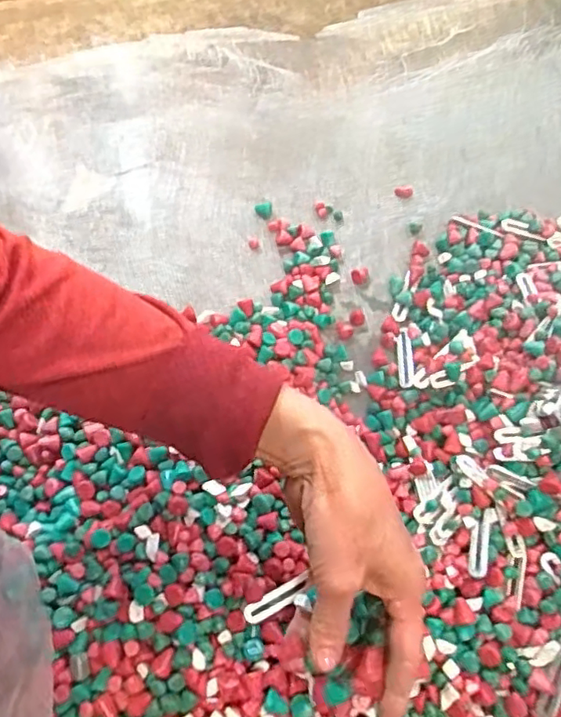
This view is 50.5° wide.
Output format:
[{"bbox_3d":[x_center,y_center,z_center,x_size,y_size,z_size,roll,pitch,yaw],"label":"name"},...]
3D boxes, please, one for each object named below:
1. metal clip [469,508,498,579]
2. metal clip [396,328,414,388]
[{"bbox_3d":[0.146,0.132,0.428,0.013,0.007,0.053,21,54,9],"label":"metal clip"},{"bbox_3d":[0.108,-0.001,0.515,0.011,0.011,0.055,1,69,1],"label":"metal clip"}]

